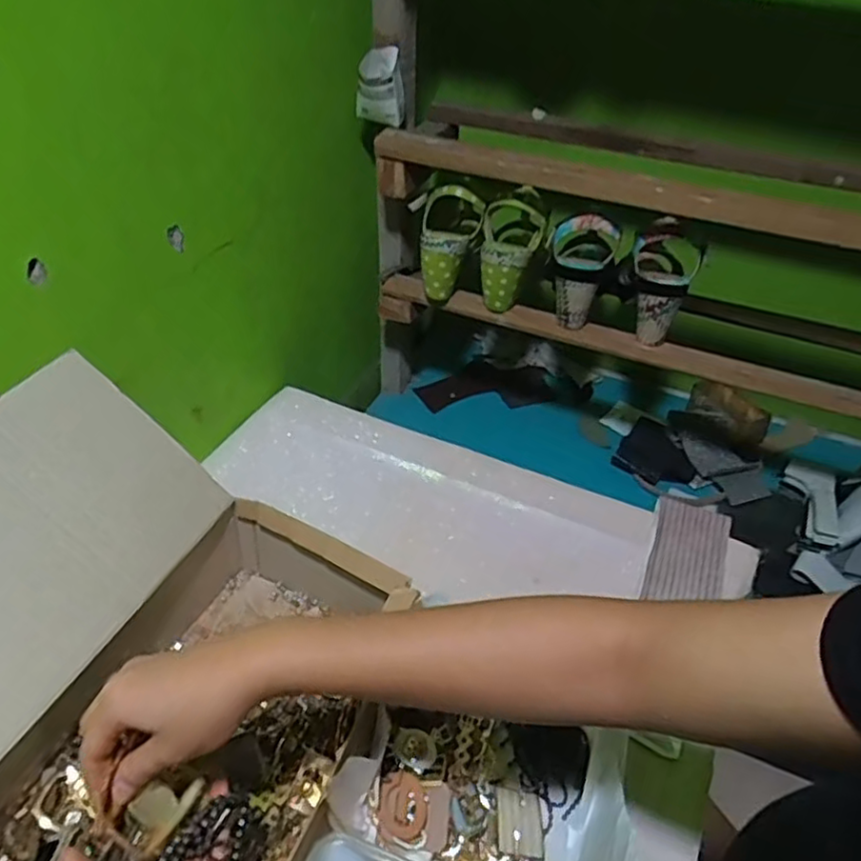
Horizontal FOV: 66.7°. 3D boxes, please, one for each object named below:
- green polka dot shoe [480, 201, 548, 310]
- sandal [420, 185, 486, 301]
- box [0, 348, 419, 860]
[{"bbox_3d":[0.100,-0.222,0.836,0.075,0.122,0.075,9,40,6],"label":"green polka dot shoe"},{"bbox_3d":[0.021,-0.244,0.849,0.084,0.131,0.073,8,40,5],"label":"sandal"},{"bbox_3d":[-0.228,0.157,0.478,0.327,0.229,0.324,20,45,17],"label":"box"}]

